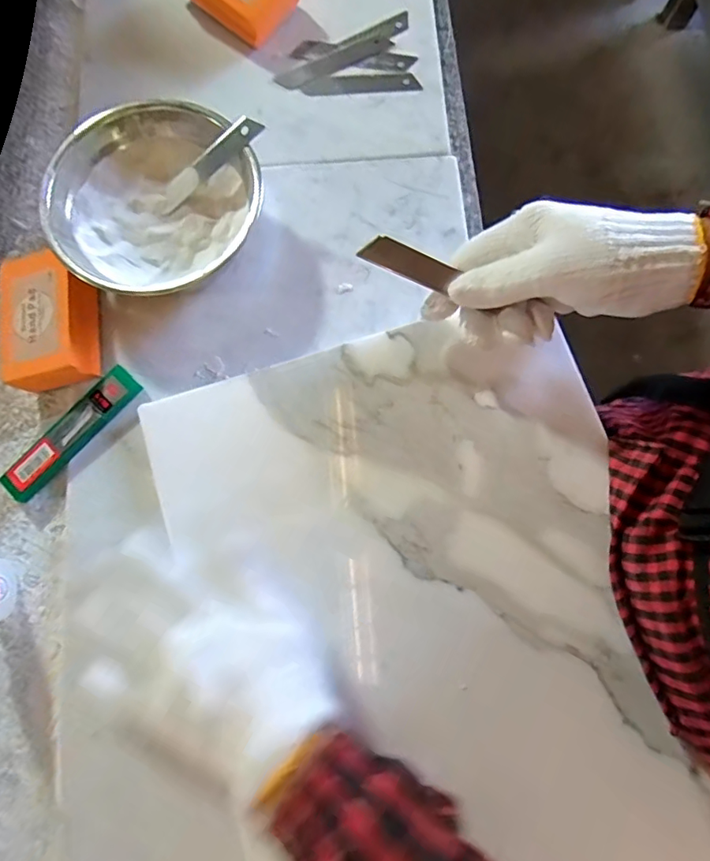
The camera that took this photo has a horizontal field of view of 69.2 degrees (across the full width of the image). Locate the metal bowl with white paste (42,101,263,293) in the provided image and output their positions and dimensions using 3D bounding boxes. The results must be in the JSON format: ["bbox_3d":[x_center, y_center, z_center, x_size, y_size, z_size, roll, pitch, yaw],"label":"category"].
[{"bbox_3d":[-0.145,-0.162,0.381,0.132,0.055,0.143,0,78,1],"label":"metal bowl with white paste"}]

